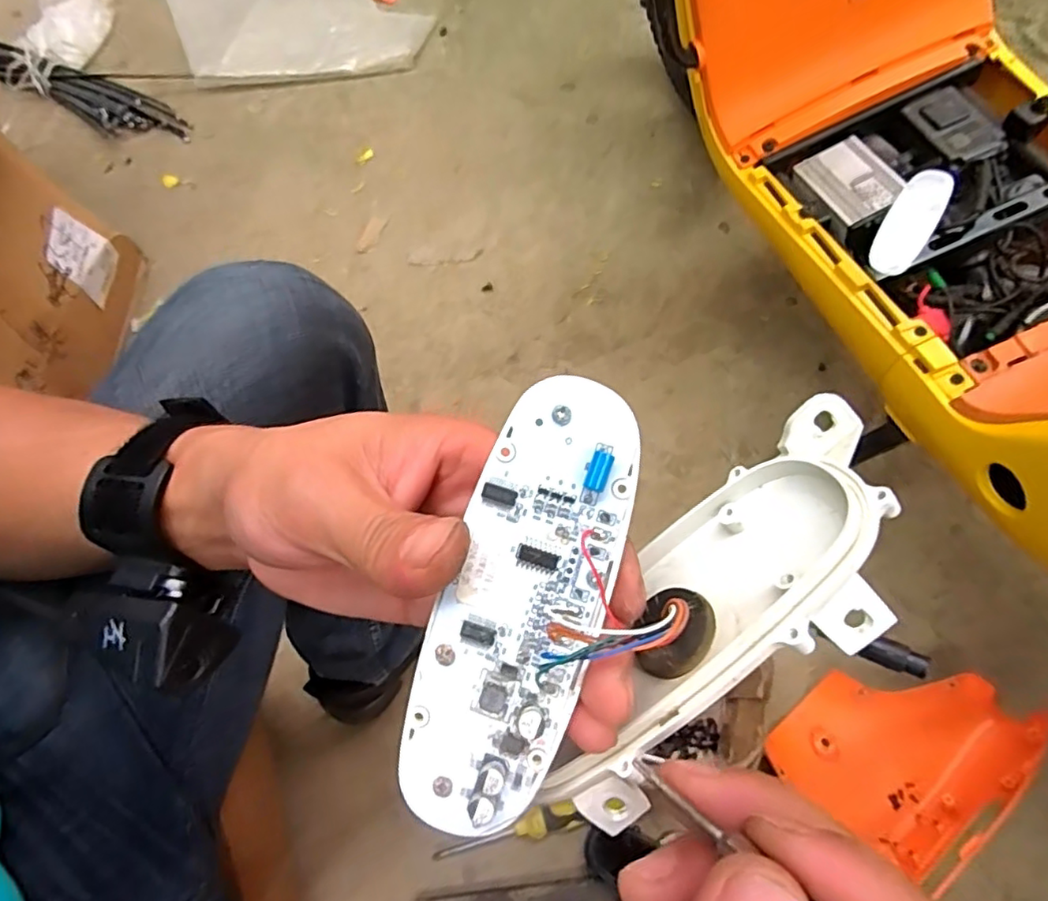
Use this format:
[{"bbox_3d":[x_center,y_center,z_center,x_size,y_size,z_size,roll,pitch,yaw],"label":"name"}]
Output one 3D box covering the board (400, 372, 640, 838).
[{"bbox_3d":[0.000,0.037,0.151,0.039,0.006,0.114,17,85,8],"label":"board"}]

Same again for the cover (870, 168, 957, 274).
[{"bbox_3d":[0.361,-0.214,0.556,0.039,0.018,0.113,31,75,16],"label":"cover"}]

